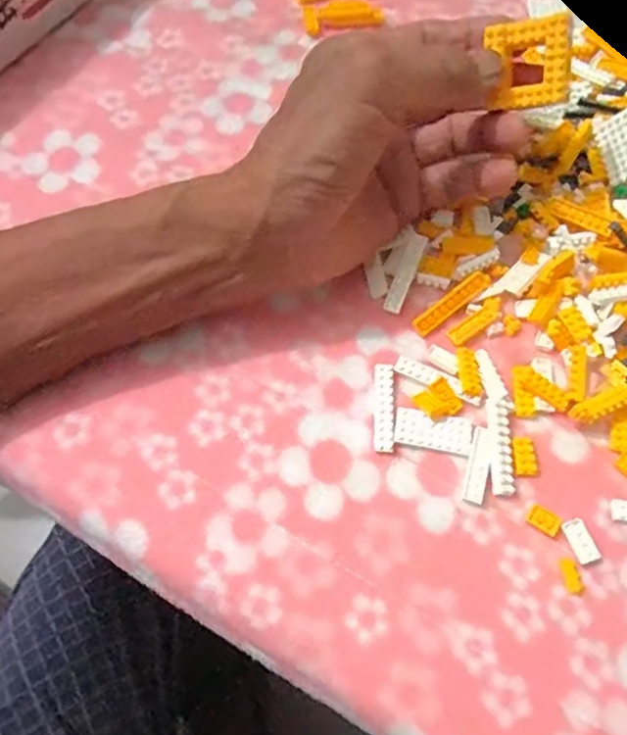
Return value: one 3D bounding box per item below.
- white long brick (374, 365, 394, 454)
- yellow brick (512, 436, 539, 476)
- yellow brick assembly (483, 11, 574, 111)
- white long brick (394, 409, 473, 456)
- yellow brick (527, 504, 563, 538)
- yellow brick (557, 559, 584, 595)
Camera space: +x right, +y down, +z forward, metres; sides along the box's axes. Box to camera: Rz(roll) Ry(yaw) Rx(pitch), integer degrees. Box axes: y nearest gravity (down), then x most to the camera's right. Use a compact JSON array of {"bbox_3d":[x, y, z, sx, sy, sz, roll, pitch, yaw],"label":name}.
[{"bbox_3d":[0.030,0.018,0.253,0.008,0.005,0.040,2,64,2],"label":"white long brick"},{"bbox_3d":[0.088,0.037,0.242,0.009,0.006,0.015,-4,63,-1],"label":"yellow brick"},{"bbox_3d":[0.091,-0.126,0.241,0.030,0.034,0.008,4,18,35],"label":"yellow brick assembly"},{"bbox_3d":[0.051,0.026,0.245,0.032,0.004,0.016,11,64,7],"label":"white long brick"},{"bbox_3d":[0.092,0.061,0.232,0.012,0.005,0.008,31,68,16],"label":"yellow brick"},{"bbox_3d":[0.099,0.080,0.223,0.006,0.004,0.013,-12,64,-4],"label":"yellow brick"}]

